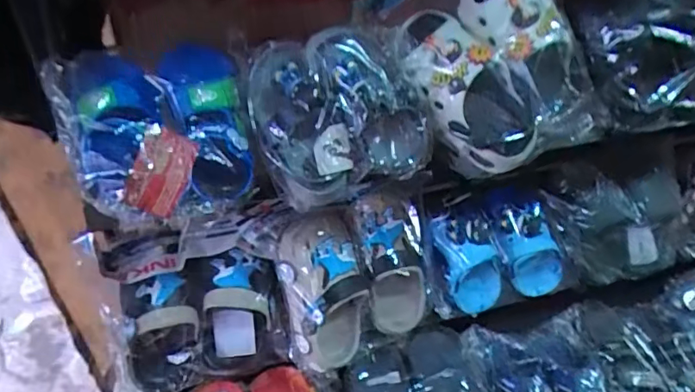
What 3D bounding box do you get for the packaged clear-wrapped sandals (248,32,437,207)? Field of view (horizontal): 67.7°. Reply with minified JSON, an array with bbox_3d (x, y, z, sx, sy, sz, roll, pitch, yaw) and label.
[{"bbox_3d":[-0.004,-0.073,0.472,0.155,0.131,0.084,-7,34,-7],"label":"packaged clear-wrapped sandals"}]

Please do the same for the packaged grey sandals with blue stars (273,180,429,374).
[{"bbox_3d":[0.007,0.097,0.611,0.173,0.173,0.080,-15,35,-19],"label":"packaged grey sandals with blue stars"}]

